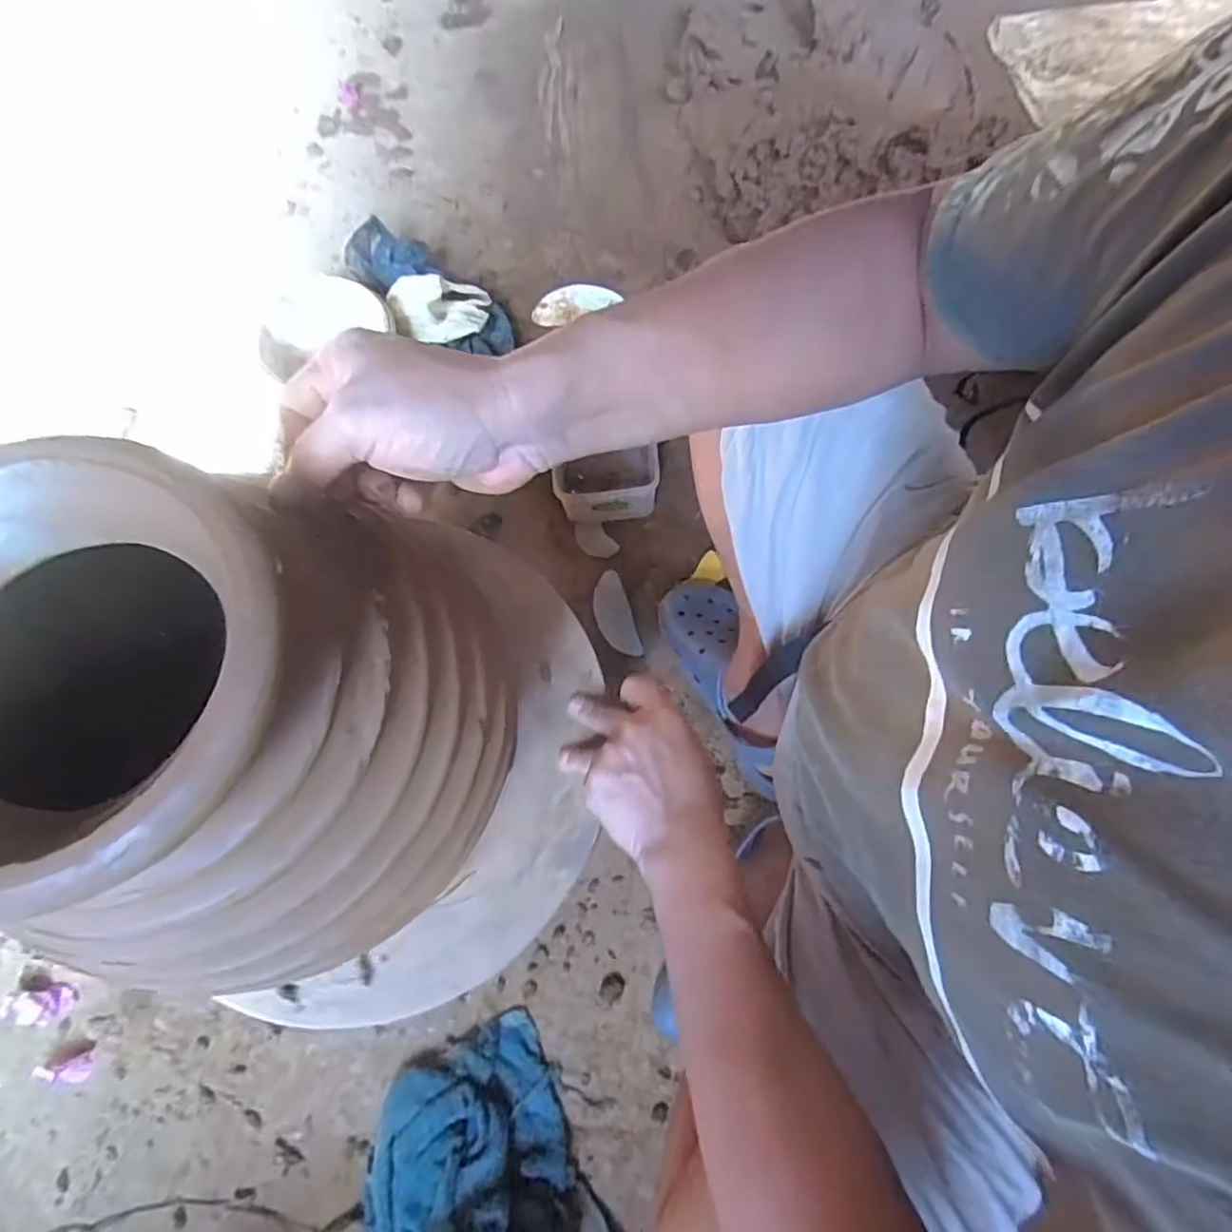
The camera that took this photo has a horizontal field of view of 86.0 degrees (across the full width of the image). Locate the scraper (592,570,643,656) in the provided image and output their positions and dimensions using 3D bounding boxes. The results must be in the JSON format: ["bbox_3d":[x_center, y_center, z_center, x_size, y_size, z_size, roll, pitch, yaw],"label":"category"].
[{"bbox_3d":[-0.003,-0.002,0.847,0.048,0.007,0.115,-11,73,-19],"label":"scraper"}]

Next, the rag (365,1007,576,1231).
[{"bbox_3d":[-0.139,0.573,0.644,0.201,0.062,0.266,-22,74,-5],"label":"rag"}]

